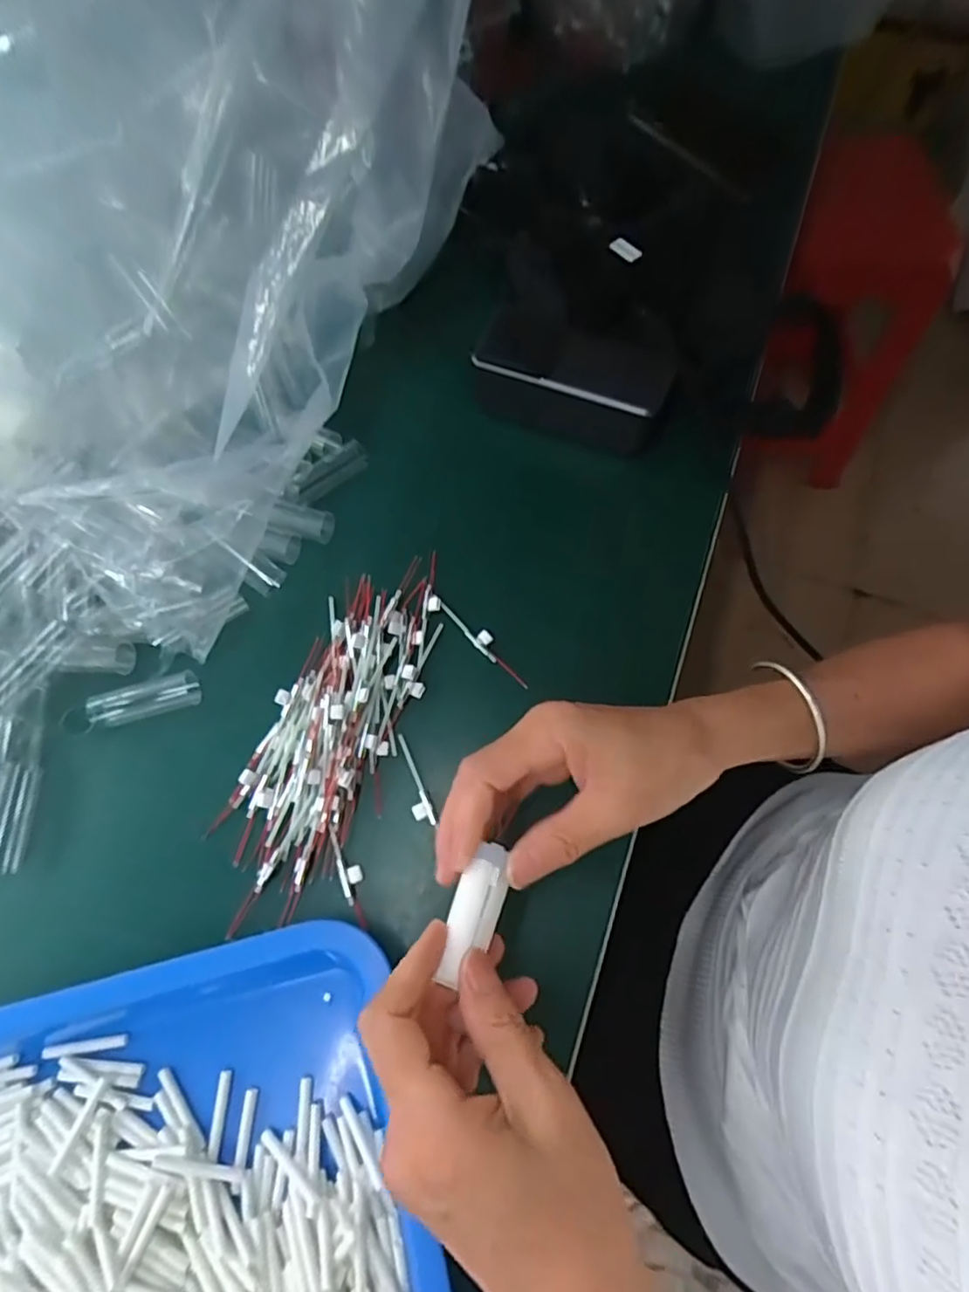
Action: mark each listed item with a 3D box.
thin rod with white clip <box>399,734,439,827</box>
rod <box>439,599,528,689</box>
[{"bbox_3d":[-0.041,0.078,0.358,0.011,0.005,0.055,-19,67,-8],"label":"thin rod with white clip"},{"bbox_3d":[0.000,-0.002,0.388,0.012,0.010,0.074,-41,71,-16],"label":"rod"}]

